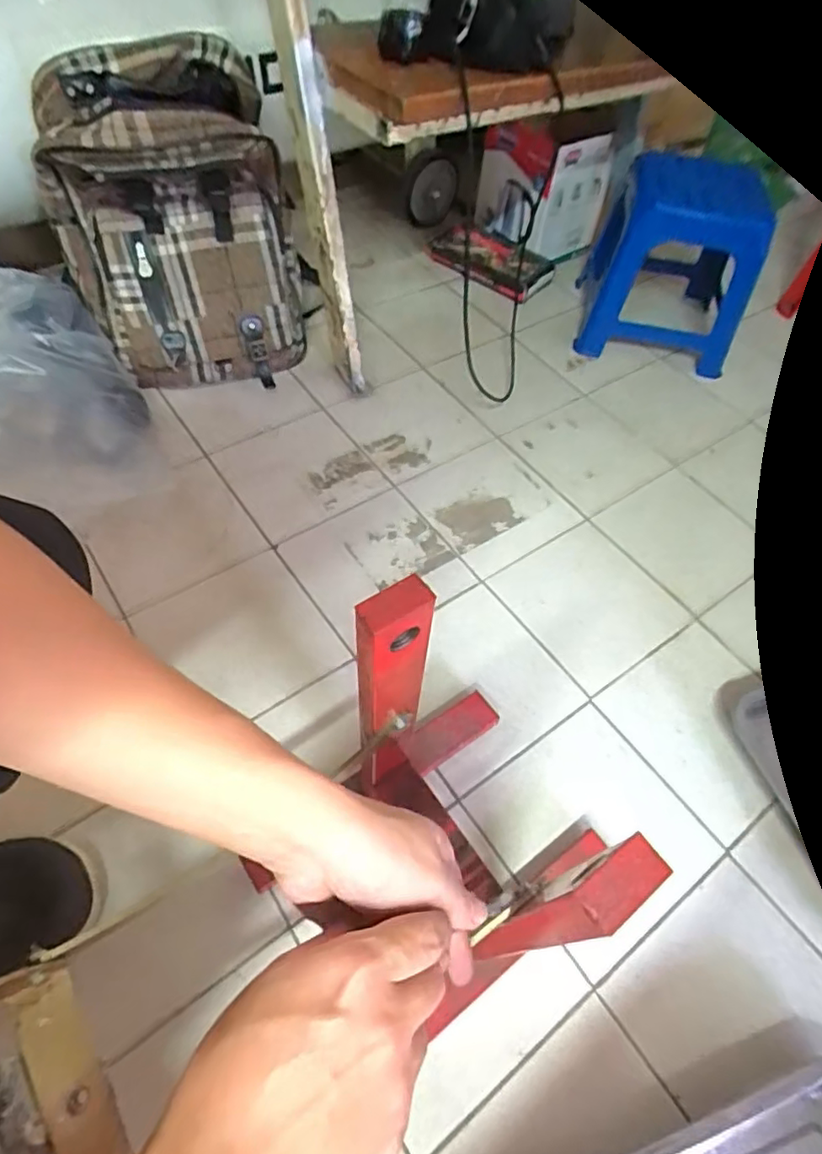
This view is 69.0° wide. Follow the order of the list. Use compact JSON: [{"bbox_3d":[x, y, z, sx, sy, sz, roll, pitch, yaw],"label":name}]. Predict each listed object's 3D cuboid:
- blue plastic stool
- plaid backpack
[{"bbox_3d":[0.418,-0.504,0.969,0.257,0.255,0.235,16,57,10],"label":"blue plastic stool"},{"bbox_3d":[-0.330,-0.483,0.844,0.327,0.368,0.193,-9,57,-11],"label":"plaid backpack"}]

